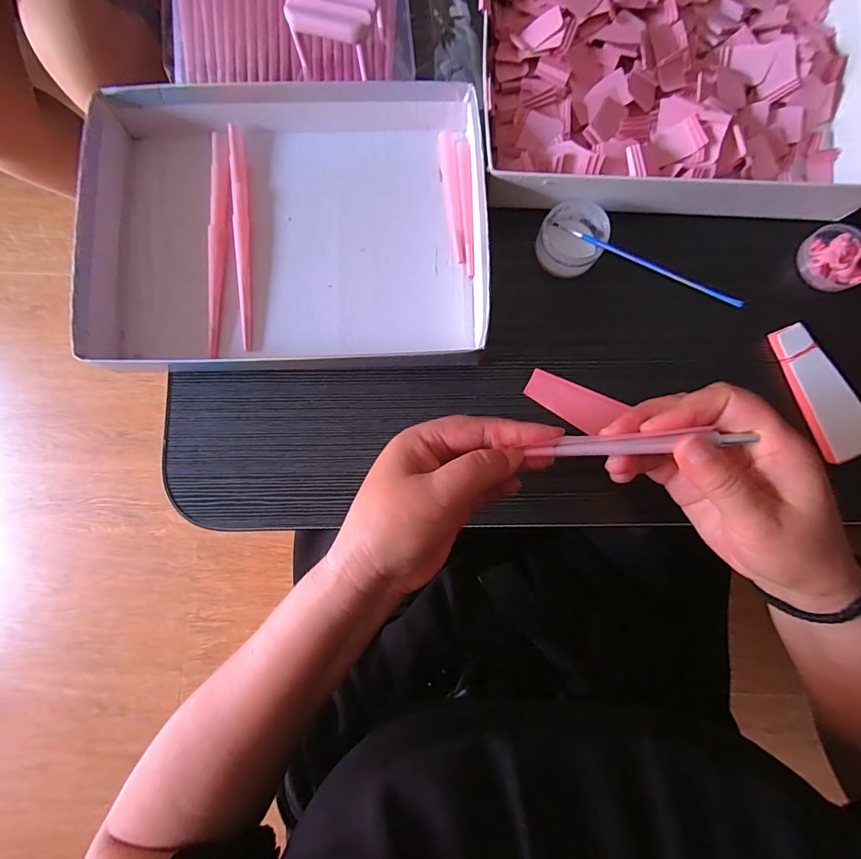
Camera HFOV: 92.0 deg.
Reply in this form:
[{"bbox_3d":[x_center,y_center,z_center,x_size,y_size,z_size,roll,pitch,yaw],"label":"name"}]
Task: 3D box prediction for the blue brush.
[{"bbox_3d":[0.147,-0.122,0.297,0.006,0.009,0.151,-44,58,-3],"label":"blue brush"}]

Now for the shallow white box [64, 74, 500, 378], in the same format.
[{"bbox_3d":[-0.107,-0.168,0.325,0.296,0.034,0.233,-2,86,0],"label":"shallow white box"}]

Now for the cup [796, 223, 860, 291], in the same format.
[{"bbox_3d":[0.328,-0.139,0.333,0.046,0.024,0.052,-26,84,-2],"label":"cup"}]

